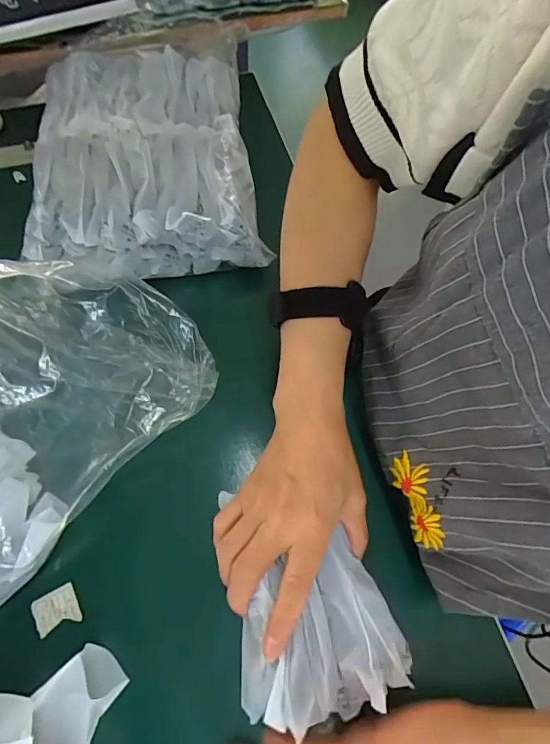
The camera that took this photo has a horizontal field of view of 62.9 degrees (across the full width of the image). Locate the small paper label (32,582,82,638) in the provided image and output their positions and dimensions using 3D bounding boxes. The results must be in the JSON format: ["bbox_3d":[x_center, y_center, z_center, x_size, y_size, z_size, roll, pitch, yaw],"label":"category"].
[{"bbox_3d":[-0.157,0.170,0.322,0.029,0.004,0.027,-24,64,-17],"label":"small paper label"}]

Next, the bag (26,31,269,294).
[{"bbox_3d":[-0.135,-0.232,0.457,0.207,0.056,0.295,-8,66,-5],"label":"bag"}]

